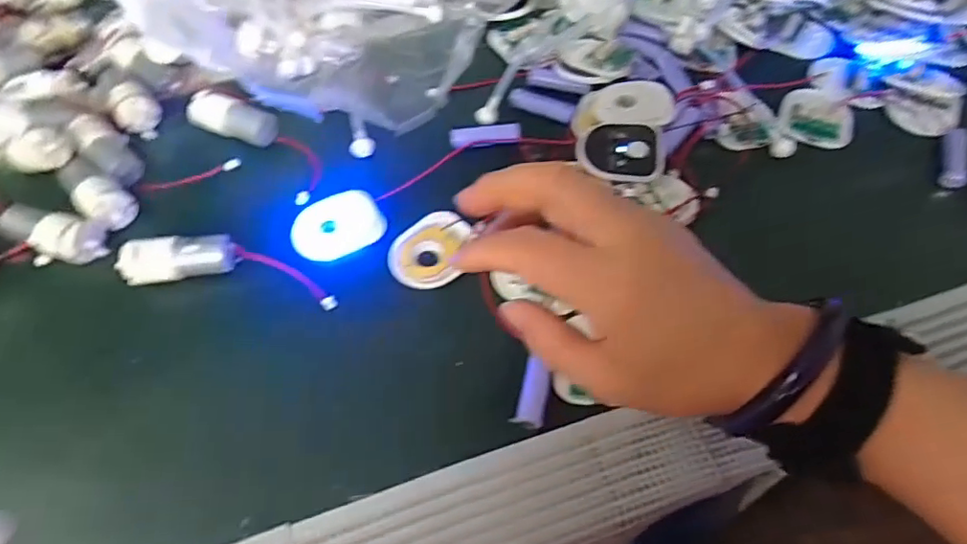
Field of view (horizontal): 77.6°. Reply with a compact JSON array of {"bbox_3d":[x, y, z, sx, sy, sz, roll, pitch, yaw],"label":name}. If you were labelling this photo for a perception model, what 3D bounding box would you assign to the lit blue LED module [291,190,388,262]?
[{"bbox_3d":[-0.099,-0.032,0.407,0.058,0.008,0.049,-26,58,-16],"label":"lit blue LED module"}]

